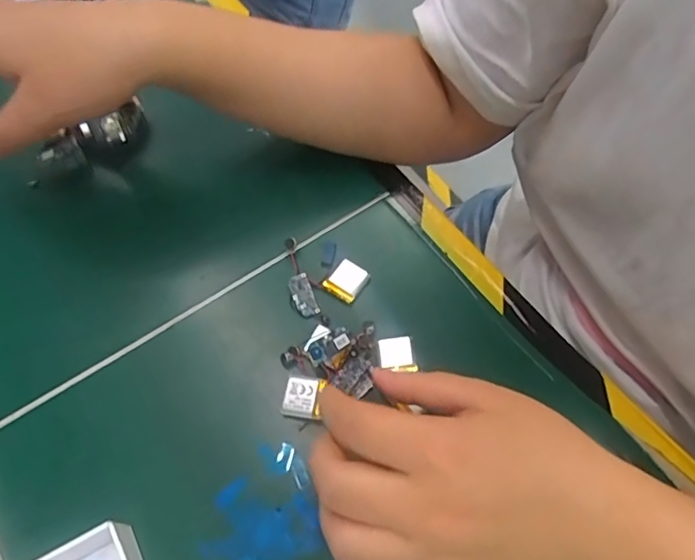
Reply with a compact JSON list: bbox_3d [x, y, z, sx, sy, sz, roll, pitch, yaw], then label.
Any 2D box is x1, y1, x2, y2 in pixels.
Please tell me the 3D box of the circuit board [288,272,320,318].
[{"bbox_3d":[-0.027,0.009,0.316,0.012,0.004,0.028,-19,64,-8],"label":"circuit board"}]

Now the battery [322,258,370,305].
[{"bbox_3d":[-0.001,0.000,0.318,0.022,0.004,0.022,36,69,18],"label":"battery"}]

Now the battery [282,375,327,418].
[{"bbox_3d":[-0.024,0.063,0.284,0.021,0.011,0.021,8,63,5],"label":"battery"}]

